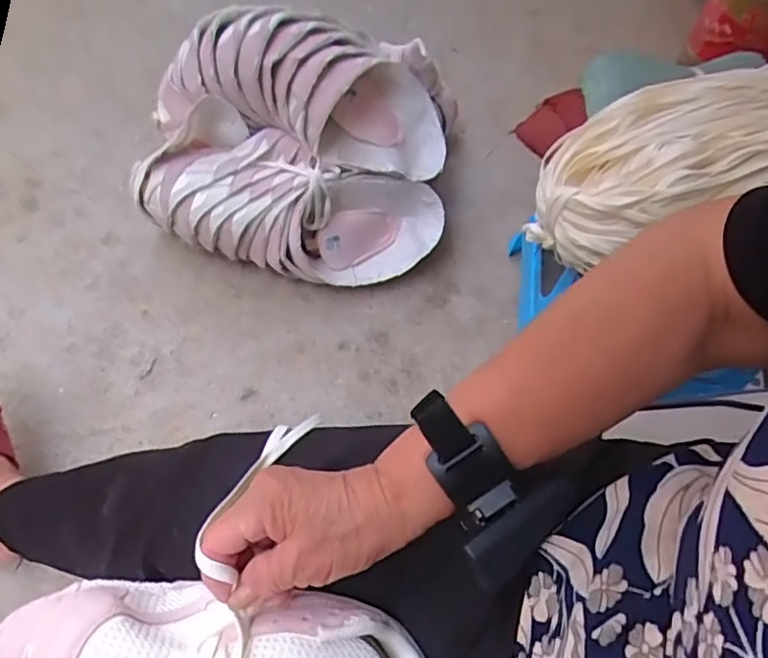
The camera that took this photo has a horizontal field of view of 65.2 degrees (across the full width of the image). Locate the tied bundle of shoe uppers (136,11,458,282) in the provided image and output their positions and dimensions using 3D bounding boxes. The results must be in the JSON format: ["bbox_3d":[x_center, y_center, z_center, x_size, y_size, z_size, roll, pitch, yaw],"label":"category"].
[{"bbox_3d":[-0.115,-0.292,0.883,0.433,0.235,0.385,7,59,-2],"label":"tied bundle of shoe uppers"}]

